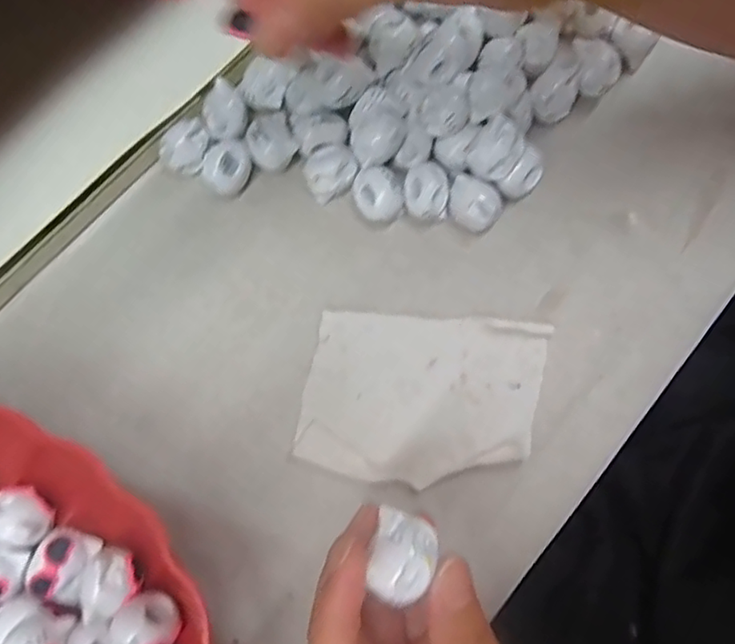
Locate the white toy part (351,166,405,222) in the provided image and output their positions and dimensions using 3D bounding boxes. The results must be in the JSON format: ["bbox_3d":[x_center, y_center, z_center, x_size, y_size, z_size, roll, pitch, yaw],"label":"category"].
[{"bbox_3d":[0.005,-0.058,0.272,0.022,0.020,0.021,-1,78,4],"label":"white toy part"}]

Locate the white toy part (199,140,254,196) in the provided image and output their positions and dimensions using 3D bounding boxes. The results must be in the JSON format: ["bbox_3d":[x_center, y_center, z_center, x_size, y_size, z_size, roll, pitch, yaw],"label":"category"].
[{"bbox_3d":[-0.065,-0.070,0.275,0.023,0.018,0.022,-1,78,4],"label":"white toy part"}]

